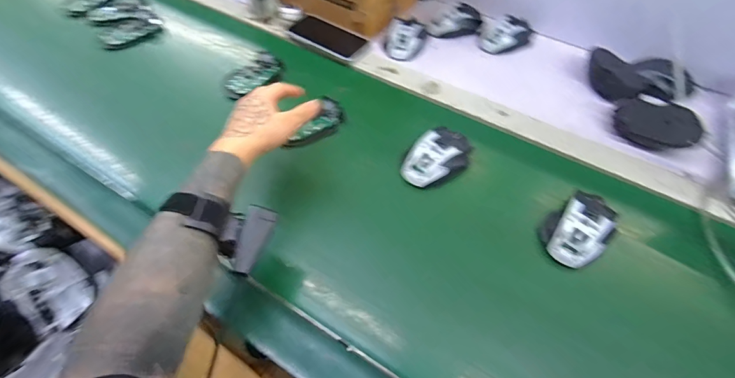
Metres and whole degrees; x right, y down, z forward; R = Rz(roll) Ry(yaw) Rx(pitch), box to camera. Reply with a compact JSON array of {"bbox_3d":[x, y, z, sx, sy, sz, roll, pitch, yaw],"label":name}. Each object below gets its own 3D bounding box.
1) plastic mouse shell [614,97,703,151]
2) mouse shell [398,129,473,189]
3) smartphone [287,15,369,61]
[{"bbox_3d":[0.445,-0.097,0.554,0.115,0.043,0.071,24,60,14],"label":"plastic mouse shell"},{"bbox_3d":[0.103,-0.048,0.521,0.113,0.036,0.071,-33,64,-21],"label":"mouse shell"},{"bbox_3d":[-0.083,-0.300,0.693,0.158,0.007,0.080,32,62,18],"label":"smartphone"}]

